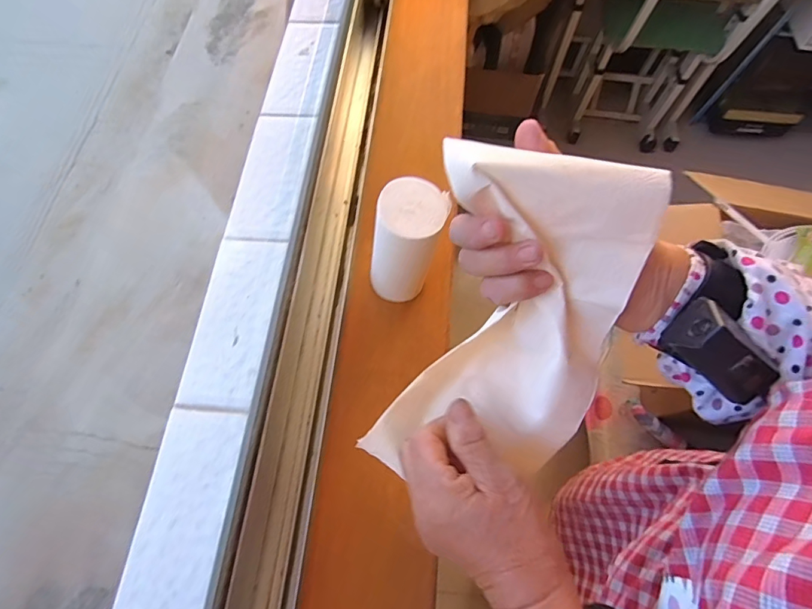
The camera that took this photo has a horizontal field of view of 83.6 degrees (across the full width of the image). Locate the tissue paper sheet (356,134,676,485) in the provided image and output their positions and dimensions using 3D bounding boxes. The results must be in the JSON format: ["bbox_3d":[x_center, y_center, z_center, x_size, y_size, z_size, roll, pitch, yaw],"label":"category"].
[{"bbox_3d":[0.059,0.037,0.311,0.135,0.276,0.032,24,30,9],"label":"tissue paper sheet"}]

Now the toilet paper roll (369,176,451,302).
[{"bbox_3d":[0.002,-0.052,0.441,0.060,0.144,0.060,20,67,7],"label":"toilet paper roll"}]

